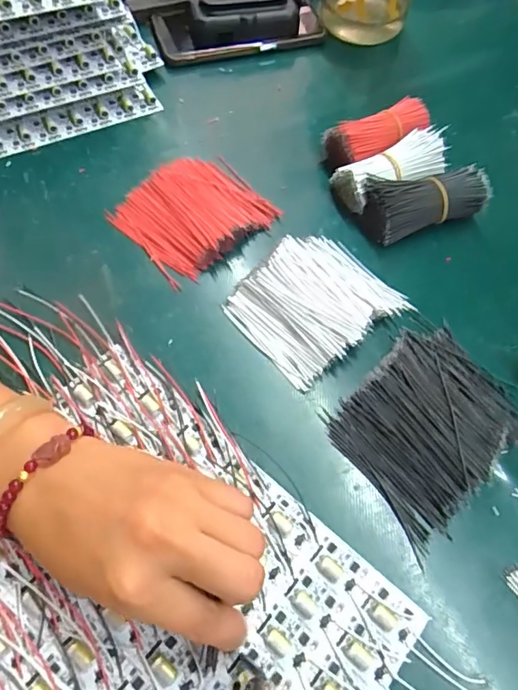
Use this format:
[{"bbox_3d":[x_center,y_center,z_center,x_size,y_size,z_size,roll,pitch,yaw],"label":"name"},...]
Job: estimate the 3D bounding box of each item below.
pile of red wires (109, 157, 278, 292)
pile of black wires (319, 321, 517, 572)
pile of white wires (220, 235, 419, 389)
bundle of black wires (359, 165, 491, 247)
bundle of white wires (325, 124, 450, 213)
[{"bbox_3d":[-0.049,-0.104,0.376,0.102,0.019,0.086,-39,72,-21],"label":"pile of red wires"},{"bbox_3d":[0.107,0.047,0.307,0.118,0.016,0.092,-39,71,-20],"label":"pile of black wires"},{"bbox_3d":[0.040,-0.033,0.344,0.105,0.020,0.087,-35,70,-19],"label":"pile of white wires"},{"bbox_3d":[0.127,-0.114,0.381,0.088,0.035,0.045,-17,65,-12],"label":"bundle of black wires"},{"bbox_3d":[0.105,-0.139,0.393,0.089,0.036,0.041,-22,65,-15],"label":"bundle of white wires"}]

